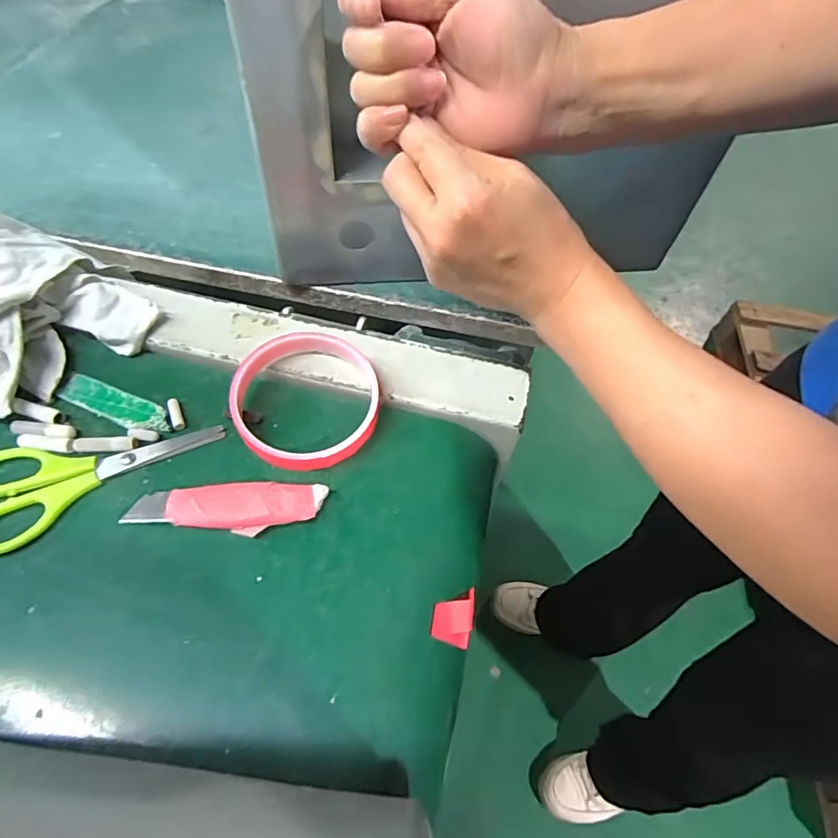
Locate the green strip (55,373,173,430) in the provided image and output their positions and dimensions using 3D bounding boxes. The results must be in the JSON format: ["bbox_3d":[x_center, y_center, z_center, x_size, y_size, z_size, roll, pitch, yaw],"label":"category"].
[{"bbox_3d":[-0.183,-0.009,0.302,0.076,0.004,0.020,20,57,9],"label":"green strip"}]

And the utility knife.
[{"bbox_3d":[-0.101,0.048,0.267,0.100,0.013,0.025,-1,56,-5],"label":"utility knife"}]

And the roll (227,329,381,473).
[{"bbox_3d":[-0.067,-0.015,0.300,0.083,0.026,0.096,-10,57,-10],"label":"roll"}]

